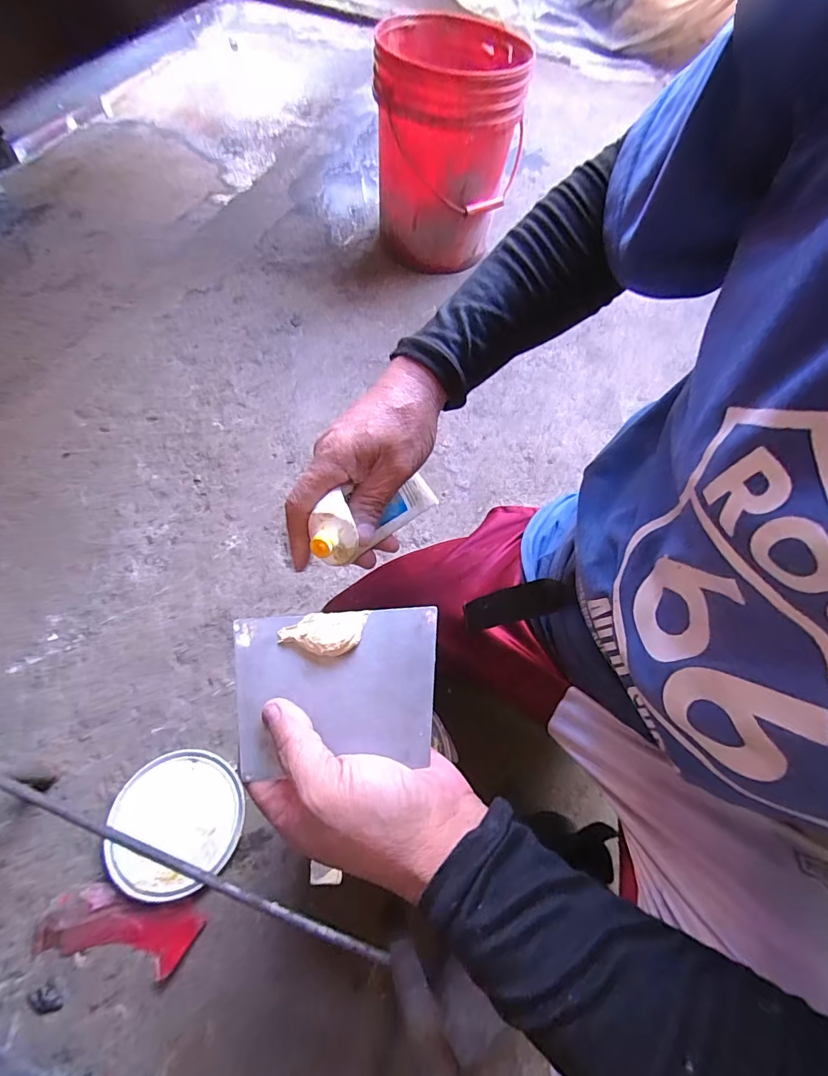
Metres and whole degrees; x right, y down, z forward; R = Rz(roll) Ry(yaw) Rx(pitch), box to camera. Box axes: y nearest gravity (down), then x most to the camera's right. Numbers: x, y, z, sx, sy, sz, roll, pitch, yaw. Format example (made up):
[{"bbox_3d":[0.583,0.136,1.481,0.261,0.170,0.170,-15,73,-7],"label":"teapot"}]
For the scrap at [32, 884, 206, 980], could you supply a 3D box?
[{"bbox_3d":[-0.325,0.433,0.507,0.161,0.025,0.059,11,59,1],"label":"scrap"}]

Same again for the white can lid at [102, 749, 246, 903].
[{"bbox_3d":[-0.286,0.339,0.547,0.143,0.018,0.149,2,60,-4],"label":"white can lid"}]

